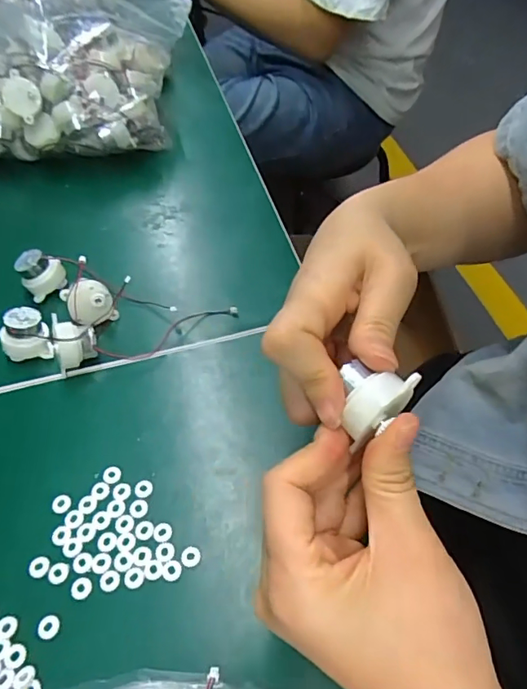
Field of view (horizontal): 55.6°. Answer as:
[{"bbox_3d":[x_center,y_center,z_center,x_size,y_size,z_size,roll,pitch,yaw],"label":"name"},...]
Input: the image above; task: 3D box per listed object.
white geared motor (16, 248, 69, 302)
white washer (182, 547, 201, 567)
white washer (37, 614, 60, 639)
[{"bbox_3d":[-0.173,-0.056,0.390,0.031,0.026,0.029,-29,59,-17],"label":"white geared motor"},{"bbox_3d":[-0.040,0.118,0.278,0.010,0.004,0.011,0,55,2],"label":"white washer"},{"bbox_3d":[-0.112,0.146,0.259,0.011,0.004,0.011,-1,55,1],"label":"white washer"}]

